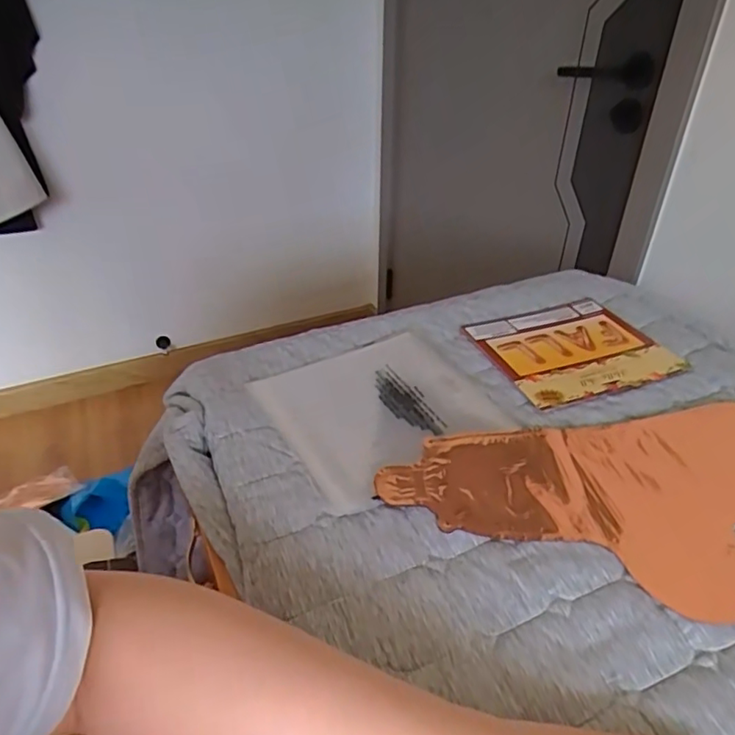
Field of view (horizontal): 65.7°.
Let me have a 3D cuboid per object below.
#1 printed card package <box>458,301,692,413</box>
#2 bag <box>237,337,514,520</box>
[{"bbox_3d":[0.239,-0.024,0.667,0.195,0.004,0.170,-13,38,-17],"label":"printed card package"},{"bbox_3d":[0.010,0.039,0.575,0.198,0.009,0.202,-19,40,-25],"label":"bag"}]

